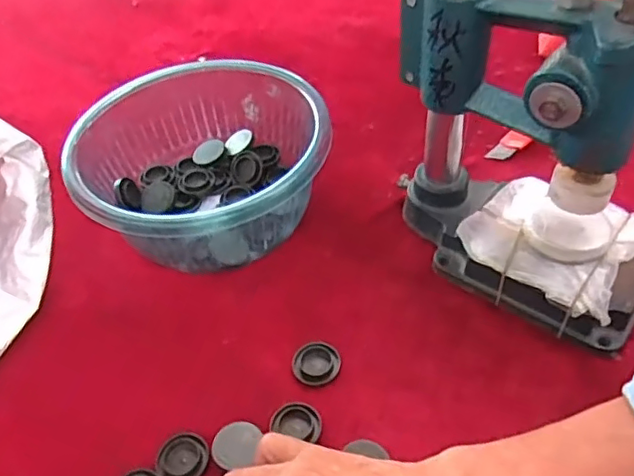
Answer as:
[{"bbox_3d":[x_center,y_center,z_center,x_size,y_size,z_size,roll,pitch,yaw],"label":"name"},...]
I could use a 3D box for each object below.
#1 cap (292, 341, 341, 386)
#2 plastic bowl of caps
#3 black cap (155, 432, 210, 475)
[{"bbox_3d":[0.000,0.088,0.409,0.034,0.005,0.031,-3,46,3],"label":"cap"},{"bbox_3d":[-0.094,-0.056,0.500,0.194,0.090,0.199,-3,46,3],"label":"plastic bowl of caps"},{"bbox_3d":[-0.087,0.141,0.371,0.033,0.011,0.030,-3,46,3],"label":"black cap"}]

